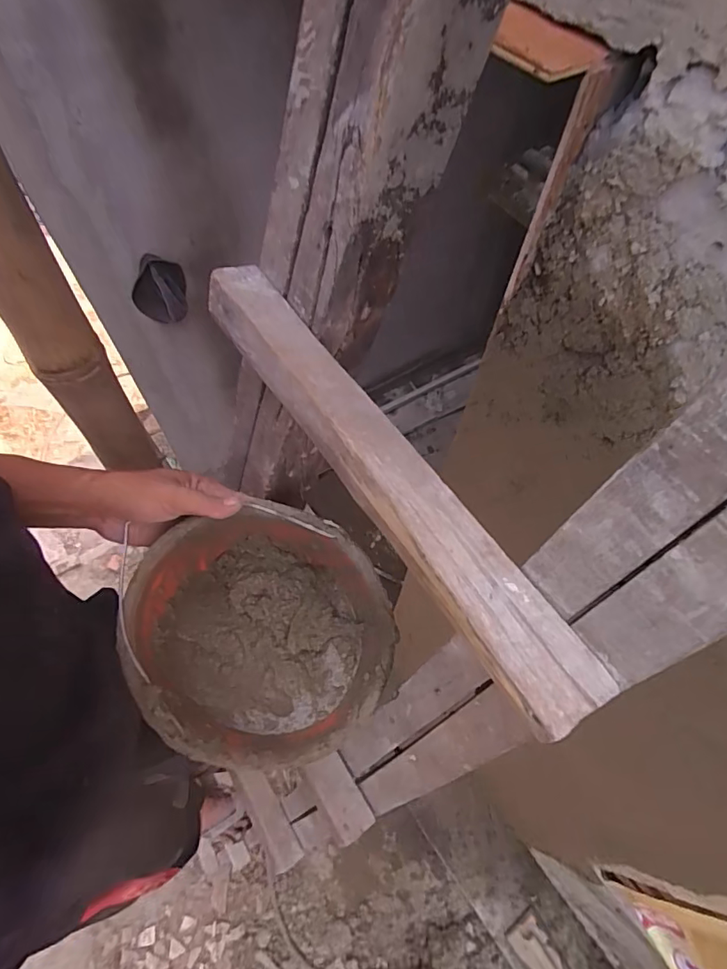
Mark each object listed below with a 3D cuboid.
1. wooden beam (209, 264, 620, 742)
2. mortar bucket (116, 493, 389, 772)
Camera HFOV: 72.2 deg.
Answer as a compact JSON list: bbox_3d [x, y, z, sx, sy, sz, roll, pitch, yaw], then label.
[{"bbox_3d":[0.003,-0.018,0.328,0.050,0.033,0.376,-31,67,-19],"label":"wooden beam"},{"bbox_3d":[-0.091,0.143,0.474,0.228,0.119,0.209,7,61,0],"label":"mortar bucket"}]

